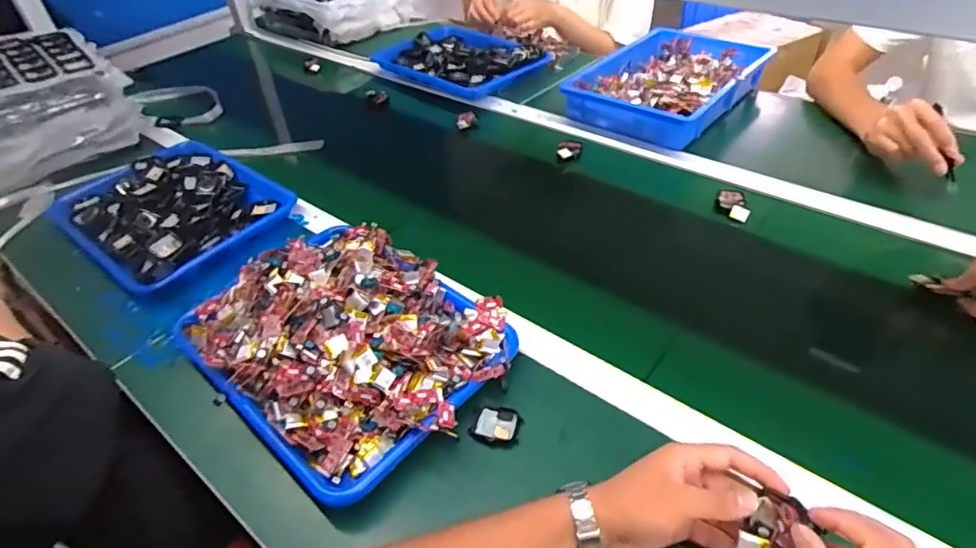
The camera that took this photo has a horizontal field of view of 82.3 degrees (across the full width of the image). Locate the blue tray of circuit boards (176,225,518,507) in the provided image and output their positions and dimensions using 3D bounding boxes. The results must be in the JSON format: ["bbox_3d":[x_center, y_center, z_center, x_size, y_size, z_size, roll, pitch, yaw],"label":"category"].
[{"bbox_3d":[-0.156,0.054,0.597,0.331,0.075,0.258,29,53,33],"label":"blue tray of circuit boards"}]

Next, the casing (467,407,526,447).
[{"bbox_3d":[0.008,0.149,0.544,0.047,0.013,0.039,11,45,18],"label":"casing"}]

